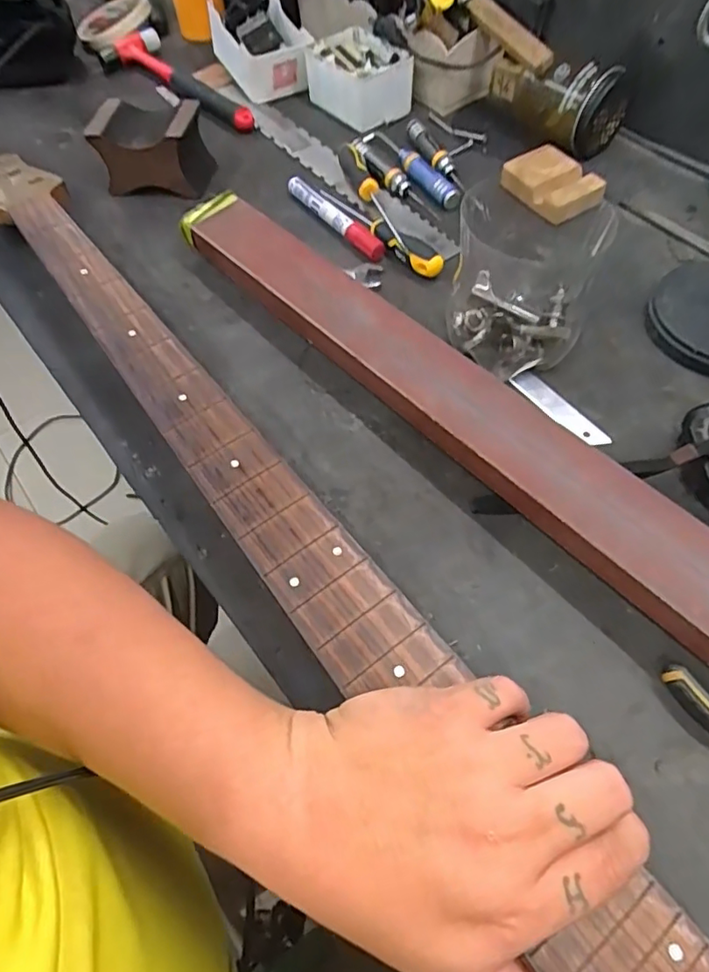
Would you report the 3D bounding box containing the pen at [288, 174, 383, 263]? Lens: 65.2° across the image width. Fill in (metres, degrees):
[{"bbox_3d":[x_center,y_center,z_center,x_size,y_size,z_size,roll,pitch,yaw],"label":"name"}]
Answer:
[{"bbox_3d":[-0.015,-0.240,0.496,0.022,0.017,0.129,-34,64,-15],"label":"pen"}]

